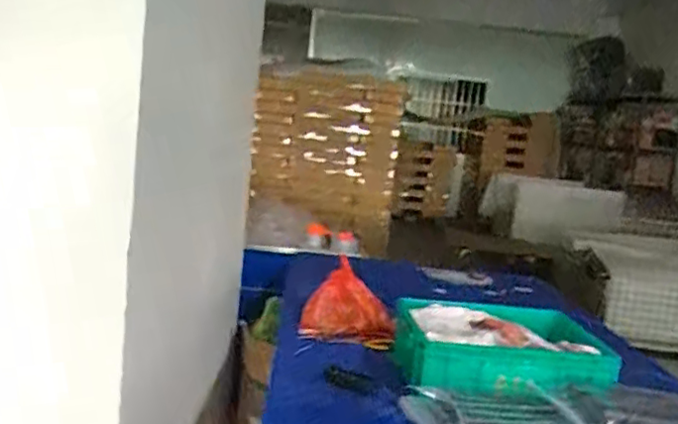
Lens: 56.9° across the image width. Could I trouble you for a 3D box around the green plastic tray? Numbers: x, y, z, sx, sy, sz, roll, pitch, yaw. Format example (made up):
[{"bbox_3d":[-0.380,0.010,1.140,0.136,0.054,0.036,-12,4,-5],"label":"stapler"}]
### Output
[{"bbox_3d":[0.342,0.287,1.355,0.430,0.099,0.335,6,8,-1],"label":"green plastic tray"}]

